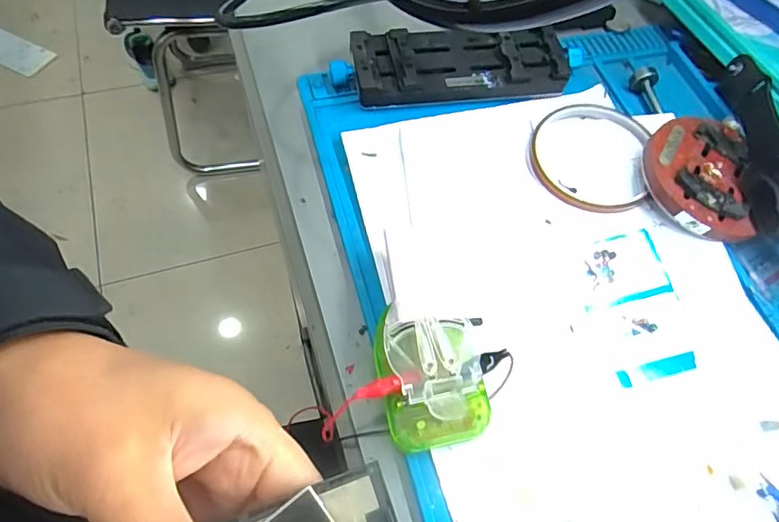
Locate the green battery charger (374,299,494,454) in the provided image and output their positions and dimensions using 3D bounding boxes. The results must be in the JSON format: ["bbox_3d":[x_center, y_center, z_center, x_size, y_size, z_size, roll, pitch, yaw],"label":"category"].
[{"bbox_3d":[0.022,0.059,0.255,0.053,0.040,0.065,-9,62,-8],"label":"green battery charger"}]

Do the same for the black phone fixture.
[{"bbox_3d":[0.051,-0.142,0.378,0.178,0.022,0.063,-8,61,-7],"label":"black phone fixture"}]

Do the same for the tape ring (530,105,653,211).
[{"bbox_3d":[0.135,-0.072,0.347,0.077,0.010,0.084,1,61,-2],"label":"tape ring"}]

